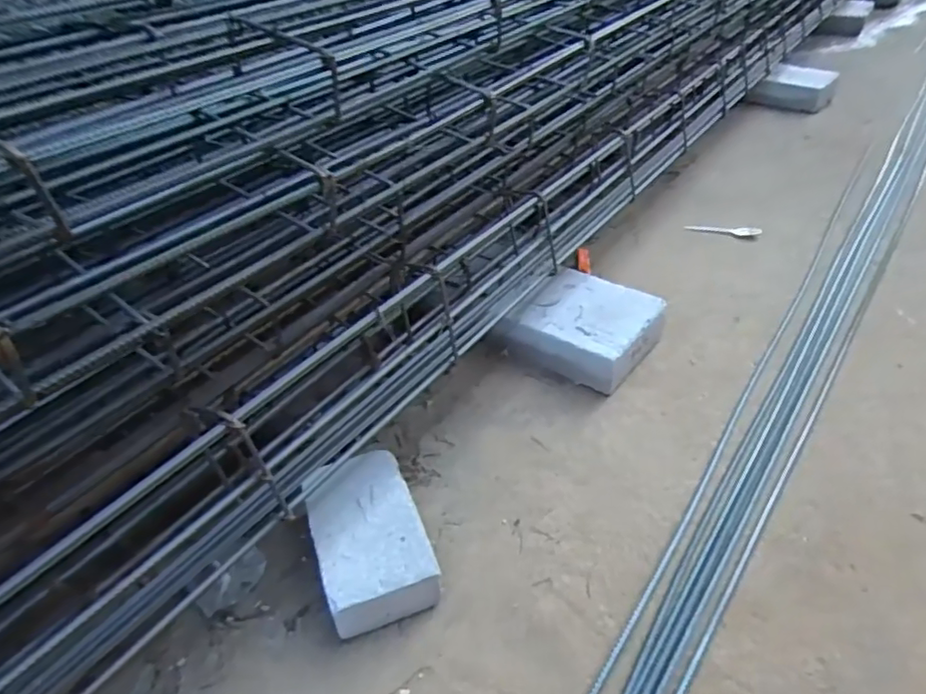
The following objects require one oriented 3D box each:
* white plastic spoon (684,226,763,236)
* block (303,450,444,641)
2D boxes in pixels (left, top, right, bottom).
[{"bbox_3d":[0.581,-0.263,1.333,0.156,0.008,0.033,11,42,20],"label":"white plastic spoon"},{"bbox_3d":[-0.116,0.240,0.740,0.128,0.083,0.202,-17,40,-13],"label":"block"}]

